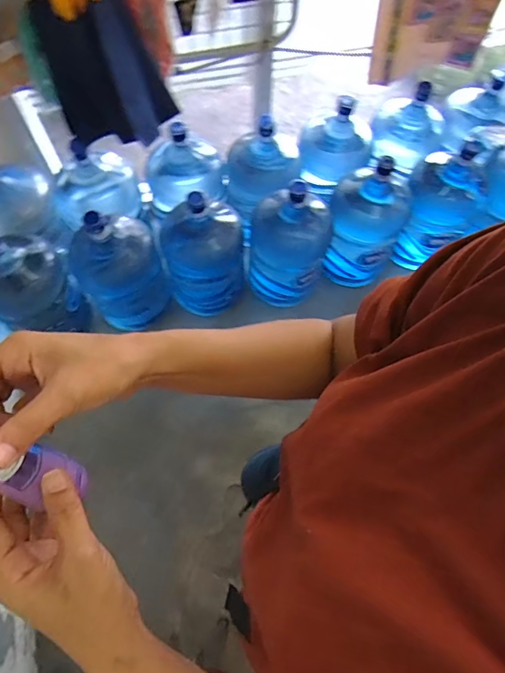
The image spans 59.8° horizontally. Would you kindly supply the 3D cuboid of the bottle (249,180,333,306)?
[{"bbox_3d":[0.129,-0.356,1.437,0.244,0.458,0.298,9,66,2],"label":"bottle"}]

